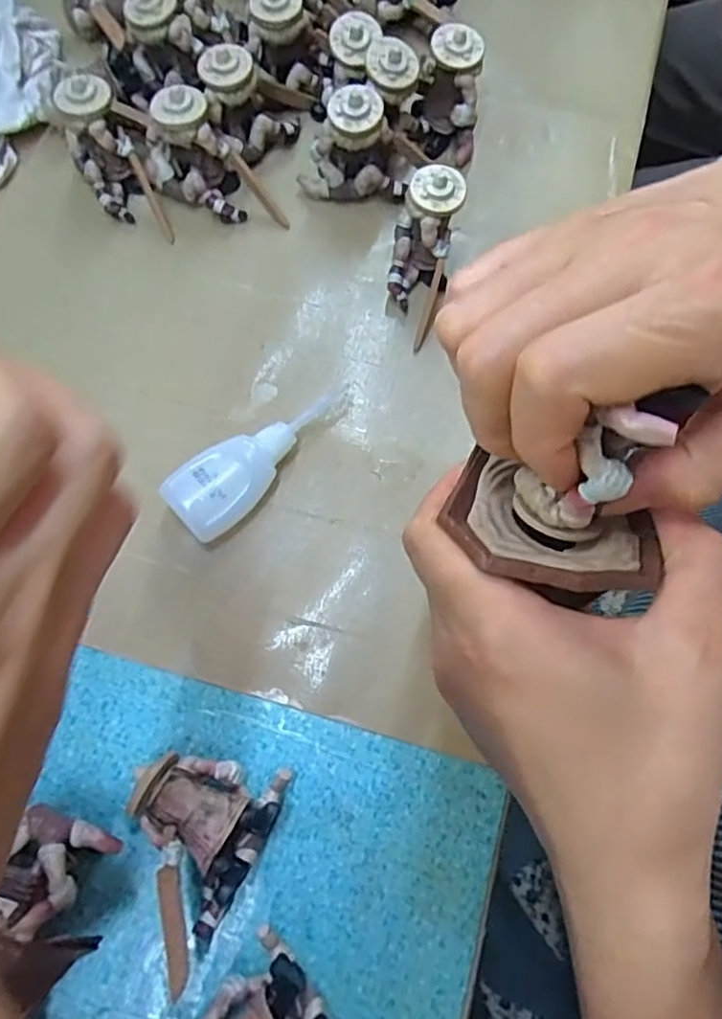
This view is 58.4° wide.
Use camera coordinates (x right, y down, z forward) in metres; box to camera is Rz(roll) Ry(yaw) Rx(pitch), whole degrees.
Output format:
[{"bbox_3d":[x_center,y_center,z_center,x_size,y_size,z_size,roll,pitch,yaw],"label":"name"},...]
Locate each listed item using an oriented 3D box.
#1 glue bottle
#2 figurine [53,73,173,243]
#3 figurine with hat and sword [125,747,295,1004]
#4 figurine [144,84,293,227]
[{"bbox_3d":[-0.045,-0.026,0.309,0.100,0.022,0.032,-39,76,-11],"label":"glue bottle"},{"bbox_3d":[-0.129,-0.178,0.334,0.030,0.058,0.060,-25,74,-8],"label":"figurine"},{"bbox_3d":[-0.065,0.139,0.254,0.057,0.030,0.075,8,73,3],"label":"figurine with hat and sword"},{"bbox_3d":[-0.079,-0.181,0.340,0.040,0.057,0.067,-43,77,-12],"label":"figurine"}]

